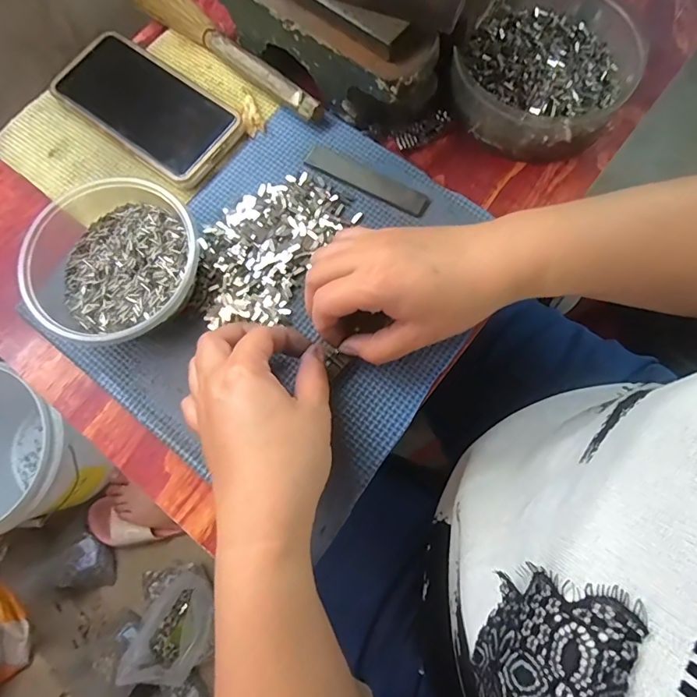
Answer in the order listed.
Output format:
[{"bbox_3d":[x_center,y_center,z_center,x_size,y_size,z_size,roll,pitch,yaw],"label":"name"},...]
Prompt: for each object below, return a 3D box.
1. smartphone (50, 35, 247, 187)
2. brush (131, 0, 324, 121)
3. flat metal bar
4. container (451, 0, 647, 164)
[{"bbox_3d":[-0.160,-0.194,0.364,0.151,0.011,0.076,36,79,10],"label":"smartphone"},{"bbox_3d":[-0.104,-0.255,0.374,0.222,0.021,0.034,42,80,11],"label":"brush"},{"bbox_3d":[0.014,-0.131,0.350,0.101,0.004,0.020,29,78,8],"label":"flat metal bar"},{"bbox_3d":[0.158,-0.222,0.354,0.127,0.038,0.155,32,78,9],"label":"container"}]

